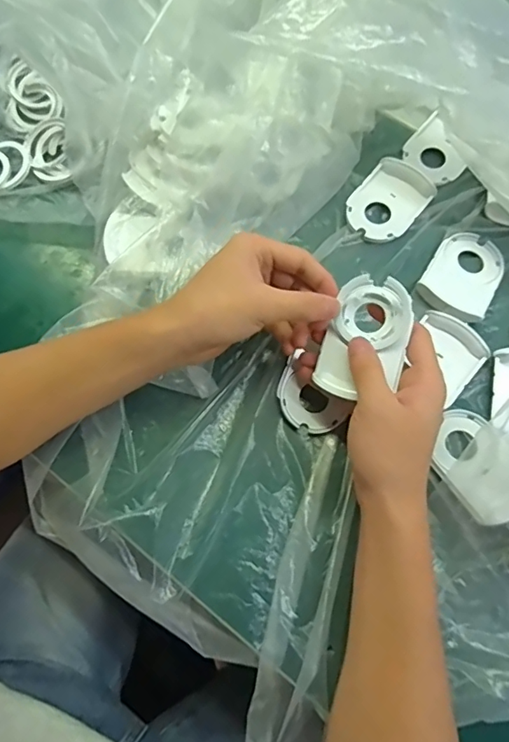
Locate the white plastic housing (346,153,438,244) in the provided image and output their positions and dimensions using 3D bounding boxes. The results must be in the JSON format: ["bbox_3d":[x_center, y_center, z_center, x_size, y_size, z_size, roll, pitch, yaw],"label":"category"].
[{"bbox_3d":[0.118,-0.151,0.432,0.058,0.011,0.082,38,73,12],"label":"white plastic housing"}]

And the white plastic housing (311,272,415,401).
[{"bbox_3d":[0.075,-0.022,0.338,0.058,0.021,0.084,21,88,24],"label":"white plastic housing"}]

